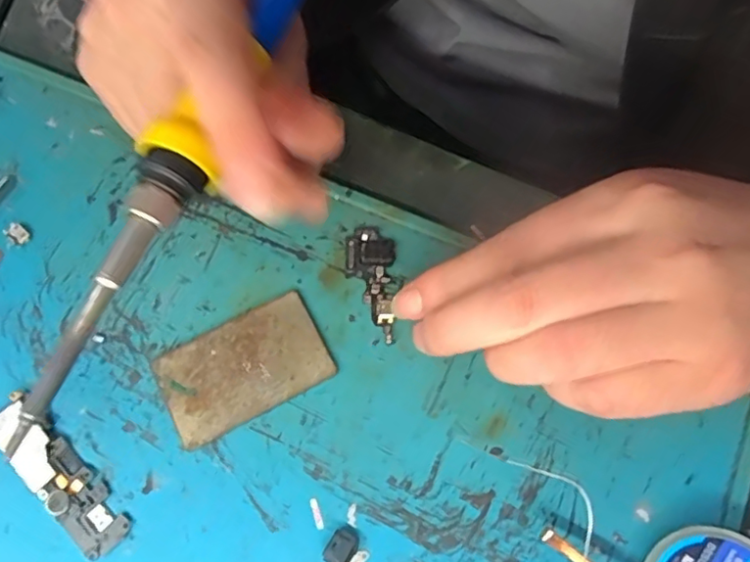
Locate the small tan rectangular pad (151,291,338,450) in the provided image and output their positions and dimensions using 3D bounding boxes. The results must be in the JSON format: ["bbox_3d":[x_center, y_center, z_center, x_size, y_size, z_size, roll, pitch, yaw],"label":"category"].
[{"bbox_3d":[-0.048,0.032,0.217,0.060,0.004,0.036,-27,75,-9],"label":"small tan rectangular pad"}]

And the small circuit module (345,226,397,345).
[{"bbox_3d":[0.000,0.001,0.228,0.019,0.004,0.046,-10,73,-4],"label":"small circuit module"}]

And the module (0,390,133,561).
[{"bbox_3d":[-0.111,0.067,0.204,0.018,0.006,0.065,-43,78,-13],"label":"module"}]

